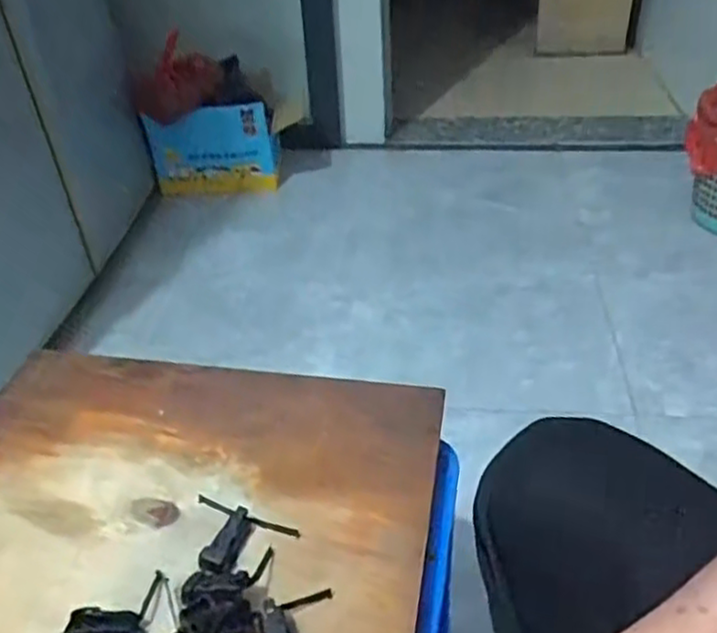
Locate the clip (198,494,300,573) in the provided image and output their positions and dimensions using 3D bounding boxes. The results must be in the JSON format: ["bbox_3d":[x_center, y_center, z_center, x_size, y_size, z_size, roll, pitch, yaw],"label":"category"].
[{"bbox_3d":[-0.092,0.158,0.498,0.081,0.015,0.054,12,40,18],"label":"clip"}]

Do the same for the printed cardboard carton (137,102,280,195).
[{"bbox_3d":[-0.304,-0.356,1.478,0.261,0.182,0.055,-6,38,-5],"label":"printed cardboard carton"}]

